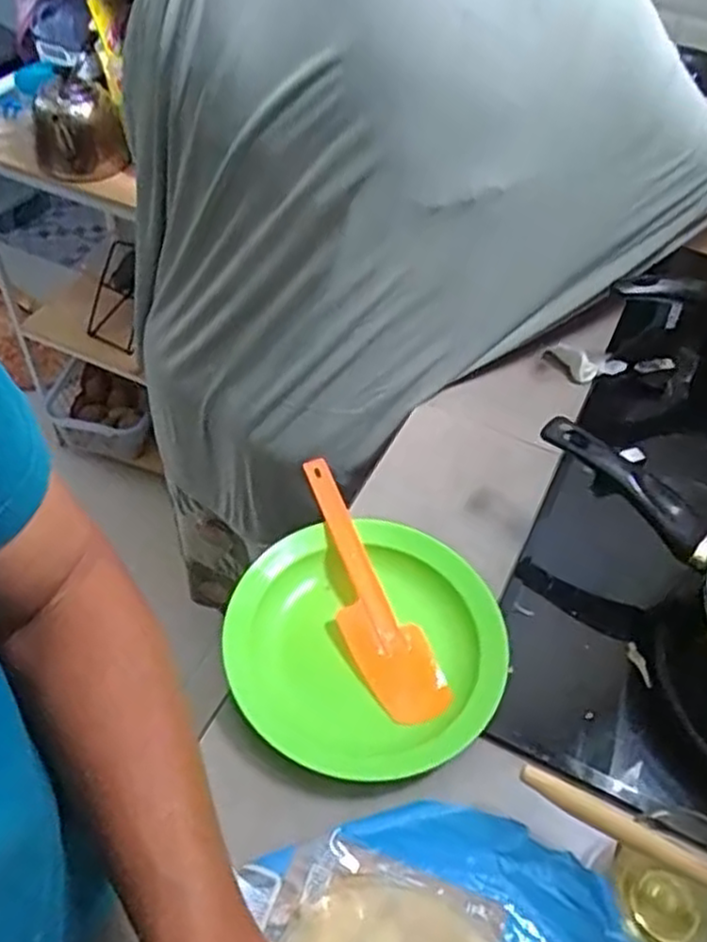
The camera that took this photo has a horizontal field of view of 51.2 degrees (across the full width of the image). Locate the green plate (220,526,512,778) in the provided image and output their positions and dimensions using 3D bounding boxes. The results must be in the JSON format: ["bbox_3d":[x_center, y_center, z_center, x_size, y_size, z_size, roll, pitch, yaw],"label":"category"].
[{"bbox_3d":[0.009,0.130,0.551,0.196,0.034,0.197,2,50,-2],"label":"green plate"}]

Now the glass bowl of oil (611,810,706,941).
[{"bbox_3d":[0.206,0.264,0.463,0.077,0.062,0.088,25,52,16],"label":"glass bowl of oil"}]

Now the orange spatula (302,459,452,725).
[{"bbox_3d":[0.005,0.090,0.581,0.058,0.016,0.220,-16,66,-17],"label":"orange spatula"}]

